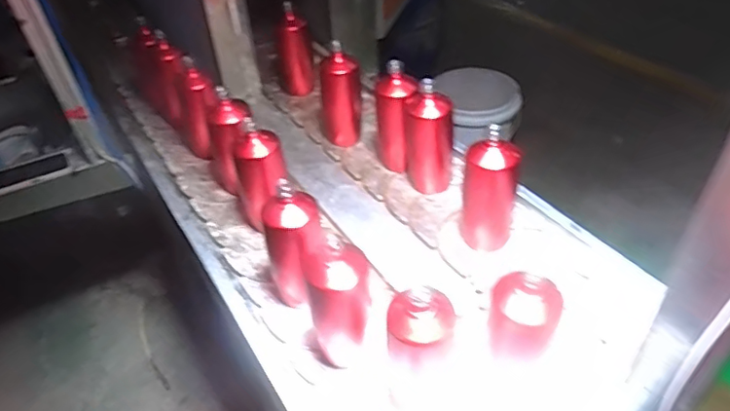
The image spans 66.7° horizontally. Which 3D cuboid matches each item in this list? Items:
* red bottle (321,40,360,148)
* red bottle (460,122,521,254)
[{"bbox_3d":[-0.050,-0.218,1.114,0.080,0.196,0.064,-15,45,-13],"label":"red bottle"},{"bbox_3d":[0.193,-0.020,0.859,0.077,0.196,0.061,6,44,8],"label":"red bottle"}]

